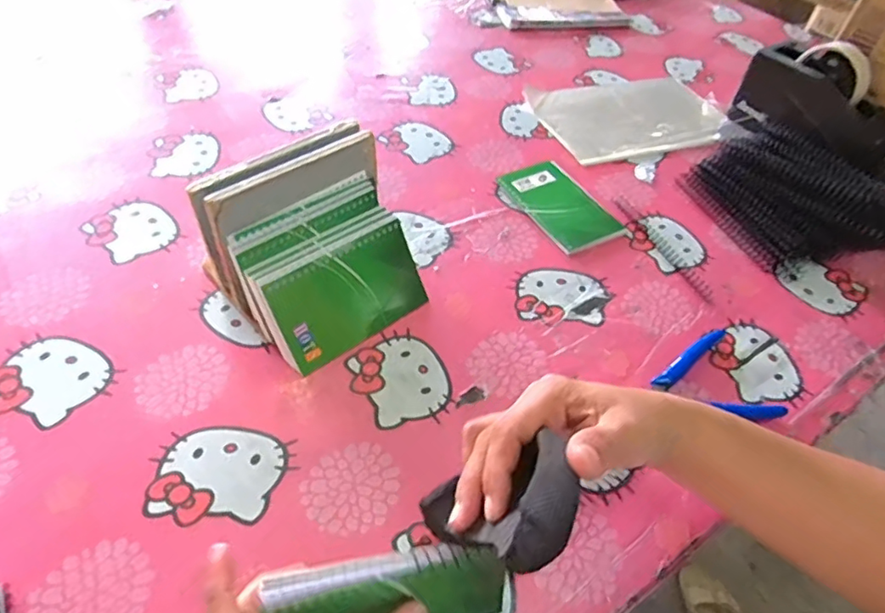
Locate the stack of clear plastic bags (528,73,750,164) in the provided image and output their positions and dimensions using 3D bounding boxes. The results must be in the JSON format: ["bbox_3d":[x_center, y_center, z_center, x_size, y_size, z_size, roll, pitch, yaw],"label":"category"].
[{"bbox_3d":[0.247,-0.255,0.744,0.248,0.012,0.161,-14,53,-20],"label":"stack of clear plastic bags"}]

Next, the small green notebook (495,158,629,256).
[{"bbox_3d":[0.128,-0.111,0.609,0.085,0.009,0.131,-21,54,-22],"label":"small green notebook"}]

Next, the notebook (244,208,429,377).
[{"bbox_3d":[-0.079,-0.015,0.462,0.133,0.090,0.012,-31,22,-30],"label":"notebook"}]

